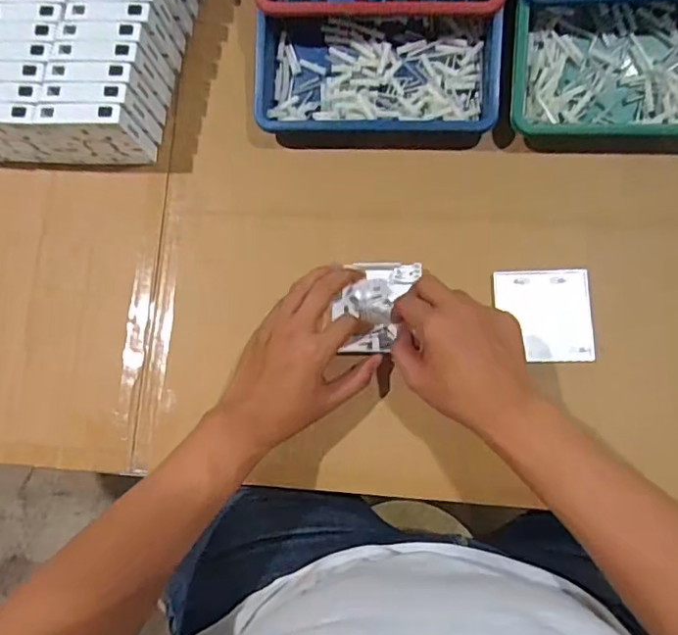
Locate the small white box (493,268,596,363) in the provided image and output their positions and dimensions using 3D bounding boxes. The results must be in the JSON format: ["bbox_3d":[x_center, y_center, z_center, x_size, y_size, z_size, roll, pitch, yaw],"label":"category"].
[{"bbox_3d":[0.191,-0.002,0.533,0.084,0.009,0.086,-1,80,6],"label":"small white box"}]

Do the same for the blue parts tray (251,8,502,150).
[{"bbox_3d":[0.037,-0.240,0.578,0.239,0.048,0.125,1,79,6],"label":"blue parts tray"}]

